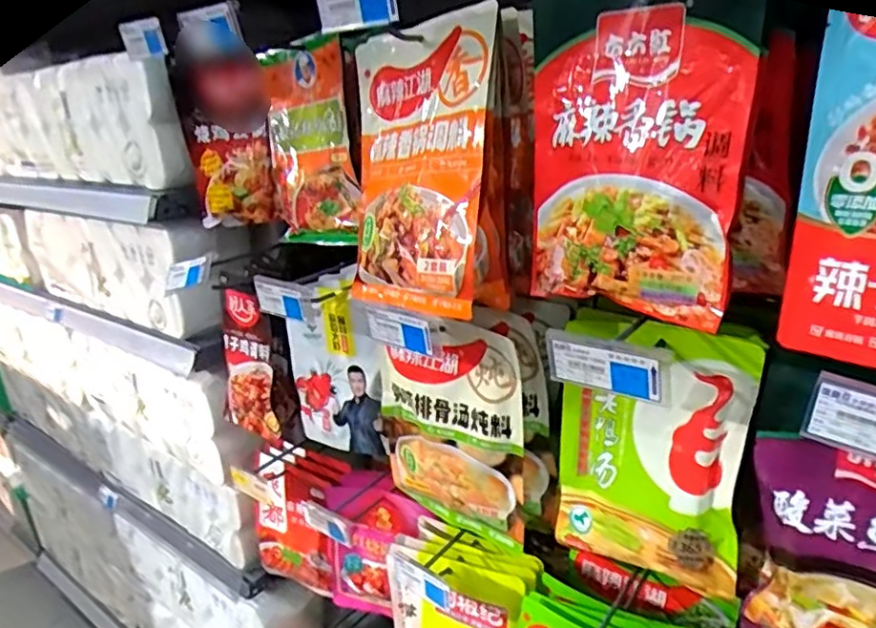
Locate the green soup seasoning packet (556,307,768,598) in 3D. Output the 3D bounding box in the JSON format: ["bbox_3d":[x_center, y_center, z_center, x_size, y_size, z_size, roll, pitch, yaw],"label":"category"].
[{"bbox_3d":[0.203,0.130,0.596,0.171,0.244,0.023,9,9,36],"label":"green soup seasoning packet"}]

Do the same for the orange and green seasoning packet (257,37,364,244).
[{"bbox_3d":[-0.144,-0.205,0.754,0.163,0.237,0.044,9,20,37],"label":"orange and green seasoning packet"}]

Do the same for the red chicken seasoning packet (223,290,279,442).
[{"bbox_3d":[-0.274,0.083,0.922,0.115,0.217,0.034,18,23,36],"label":"red chicken seasoning packet"}]

